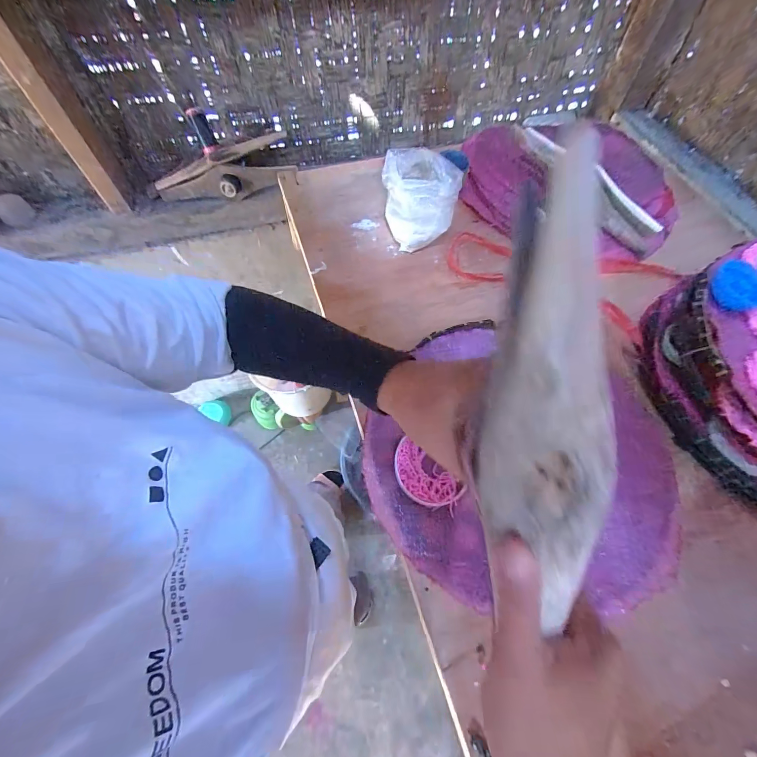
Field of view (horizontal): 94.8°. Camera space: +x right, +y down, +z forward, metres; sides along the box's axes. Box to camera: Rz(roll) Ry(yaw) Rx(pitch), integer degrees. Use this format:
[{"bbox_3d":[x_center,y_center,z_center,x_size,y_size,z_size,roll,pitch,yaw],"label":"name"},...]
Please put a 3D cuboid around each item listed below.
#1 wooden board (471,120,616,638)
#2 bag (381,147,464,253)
[{"bbox_3d":[0.082,0.000,0.173,0.060,0.026,0.221,3,90,0],"label":"wooden board"},{"bbox_3d":[0.066,-0.283,0.553,0.100,0.100,0.117,-21,65,-12],"label":"bag"}]

